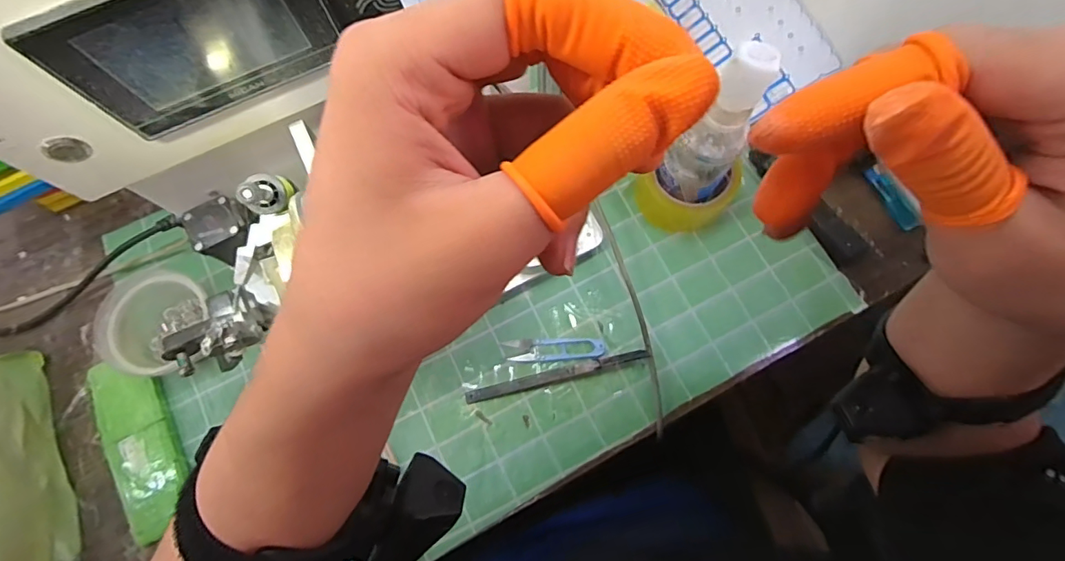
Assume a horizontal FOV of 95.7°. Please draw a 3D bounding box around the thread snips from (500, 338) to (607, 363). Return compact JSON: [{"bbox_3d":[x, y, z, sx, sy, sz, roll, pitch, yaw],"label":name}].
[{"bbox_3d":[0.023,0.070,0.483,0.099,0.008,0.023,-2,74,0],"label":"thread snips"}]

